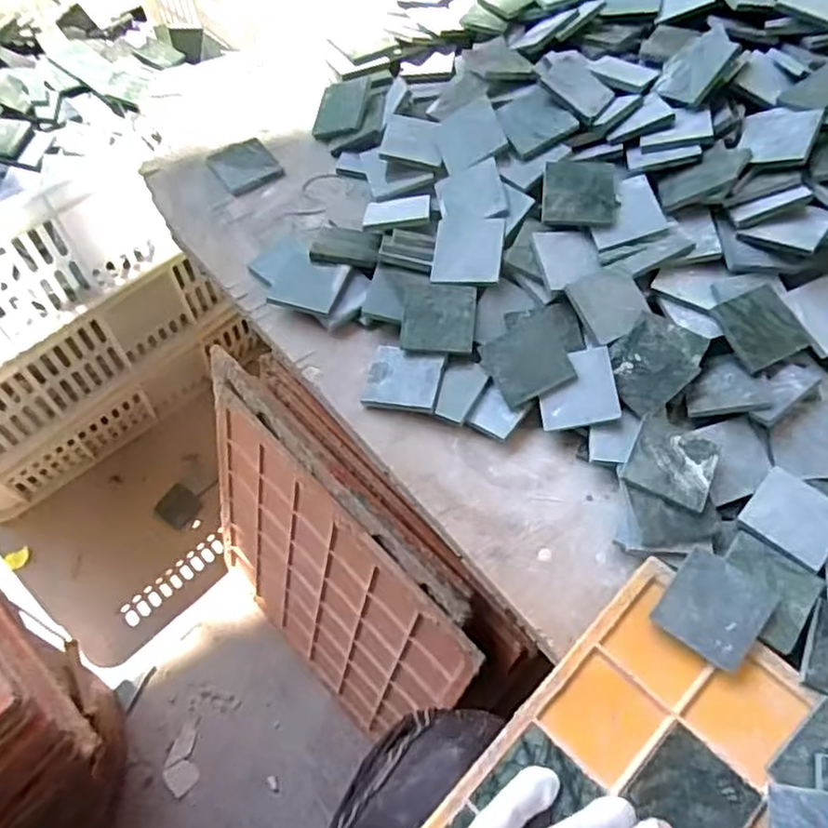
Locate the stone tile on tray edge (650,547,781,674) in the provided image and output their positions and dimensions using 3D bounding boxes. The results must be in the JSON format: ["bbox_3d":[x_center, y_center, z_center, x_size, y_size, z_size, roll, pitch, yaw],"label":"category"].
[{"bbox_3d":[0.162,0.104,0.371,0.049,0.010,0.052,35,76,15],"label":"stone tile on tray edge"}]

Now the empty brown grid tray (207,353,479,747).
[{"bbox_3d":[-0.099,0.176,0.690,0.012,0.343,0.321,-34,70,-33],"label":"empty brown grid tray"}]

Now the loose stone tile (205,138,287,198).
[{"bbox_3d":[-0.139,-0.205,0.569,0.050,0.011,0.045,-34,65,-19],"label":"loose stone tile"}]

